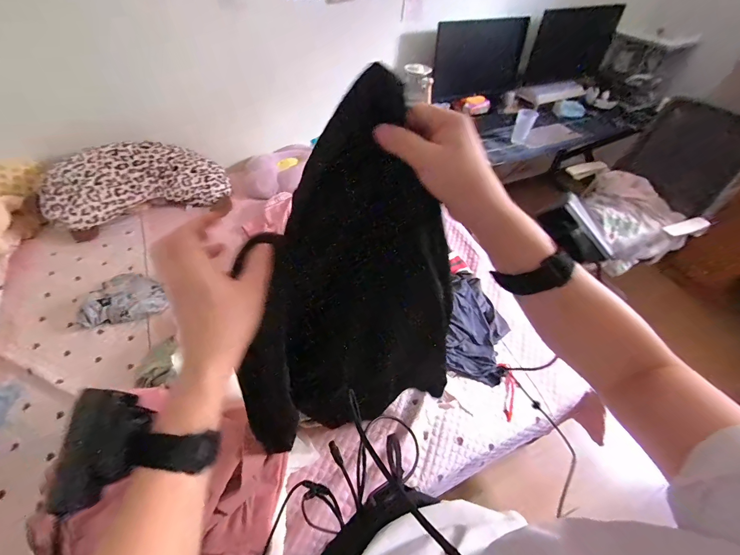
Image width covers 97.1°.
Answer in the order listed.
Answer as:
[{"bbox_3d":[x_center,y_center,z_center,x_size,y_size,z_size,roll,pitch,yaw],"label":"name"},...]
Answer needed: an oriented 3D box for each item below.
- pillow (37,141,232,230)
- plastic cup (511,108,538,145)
[{"bbox_3d":[-0.916,-0.373,1.325,0.629,0.320,0.163,-17,7,-27],"label":"pillow"},{"bbox_3d":[0.741,-0.729,1.572,0.087,0.131,0.076,18,50,14],"label":"plastic cup"}]

